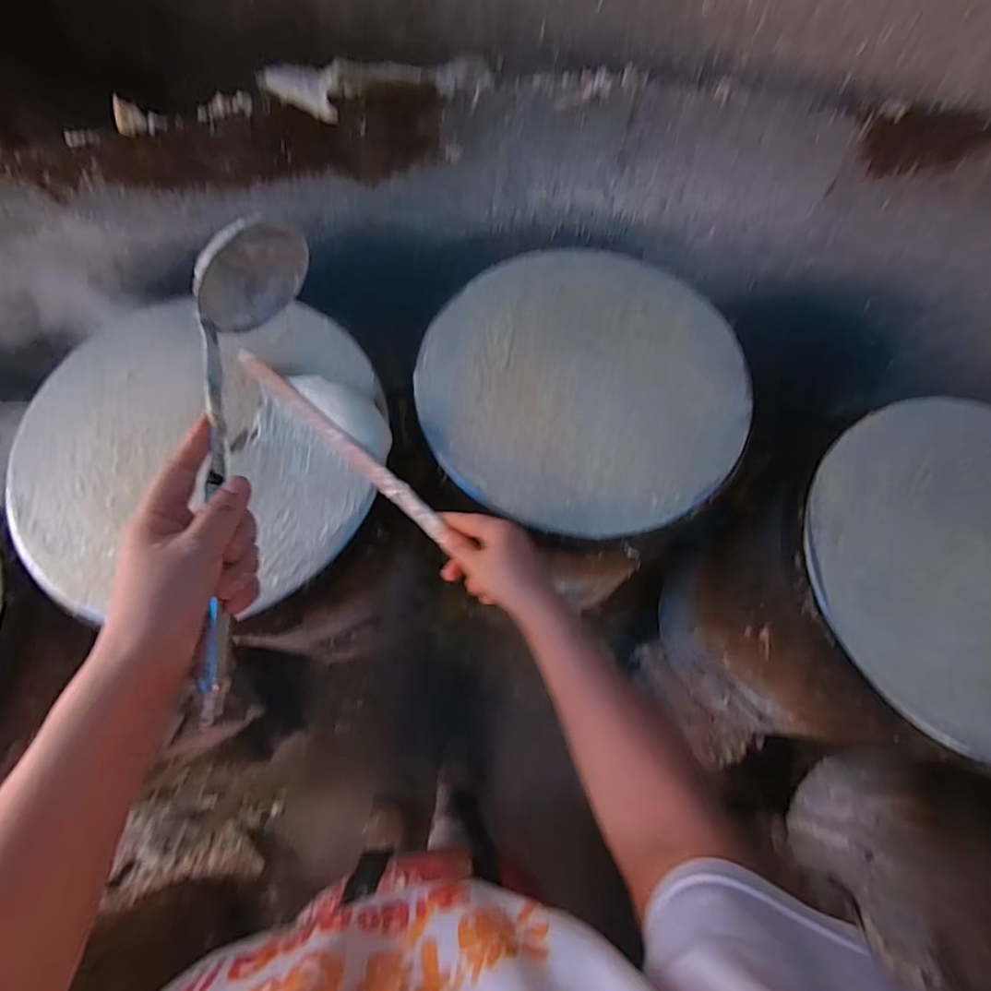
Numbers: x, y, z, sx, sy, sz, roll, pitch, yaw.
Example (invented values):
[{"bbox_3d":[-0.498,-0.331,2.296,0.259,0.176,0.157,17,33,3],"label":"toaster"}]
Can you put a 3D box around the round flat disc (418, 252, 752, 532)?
[{"bbox_3d":[0.098,-0.133,0.577,0.354,0.028,0.353,4,69,-3],"label":"round flat disc"}]

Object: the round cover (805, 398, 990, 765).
[{"bbox_3d":[0.494,0.070,0.520,0.346,0.033,0.345,1,69,-4],"label":"round cover"}]

